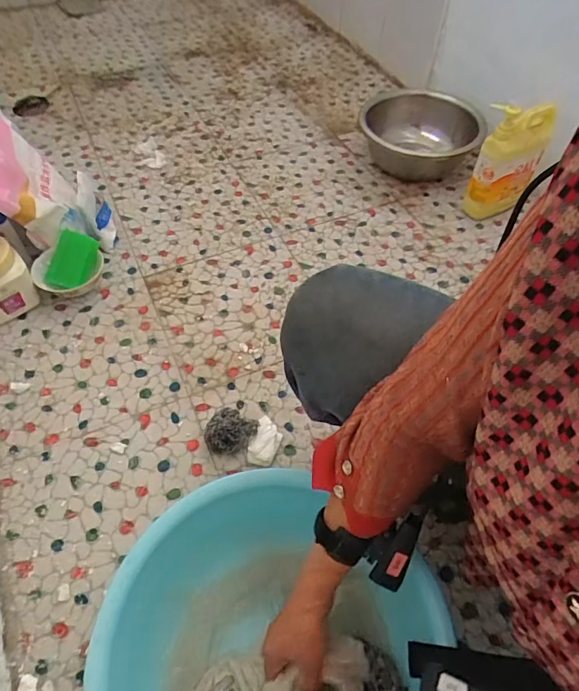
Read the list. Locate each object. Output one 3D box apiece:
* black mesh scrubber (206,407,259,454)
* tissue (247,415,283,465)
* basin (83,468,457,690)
[{"bbox_3d":[-0.090,0.131,0.694,0.064,0.046,0.065,25,58,16],"label":"black mesh scrubber"},{"bbox_3d":[-0.034,0.144,0.700,0.041,0.017,0.078,12,55,7],"label":"tissue"},{"bbox_3d":[-0.026,0.337,0.505,0.343,0.116,0.324,1,55,-1],"label":"basin"}]

